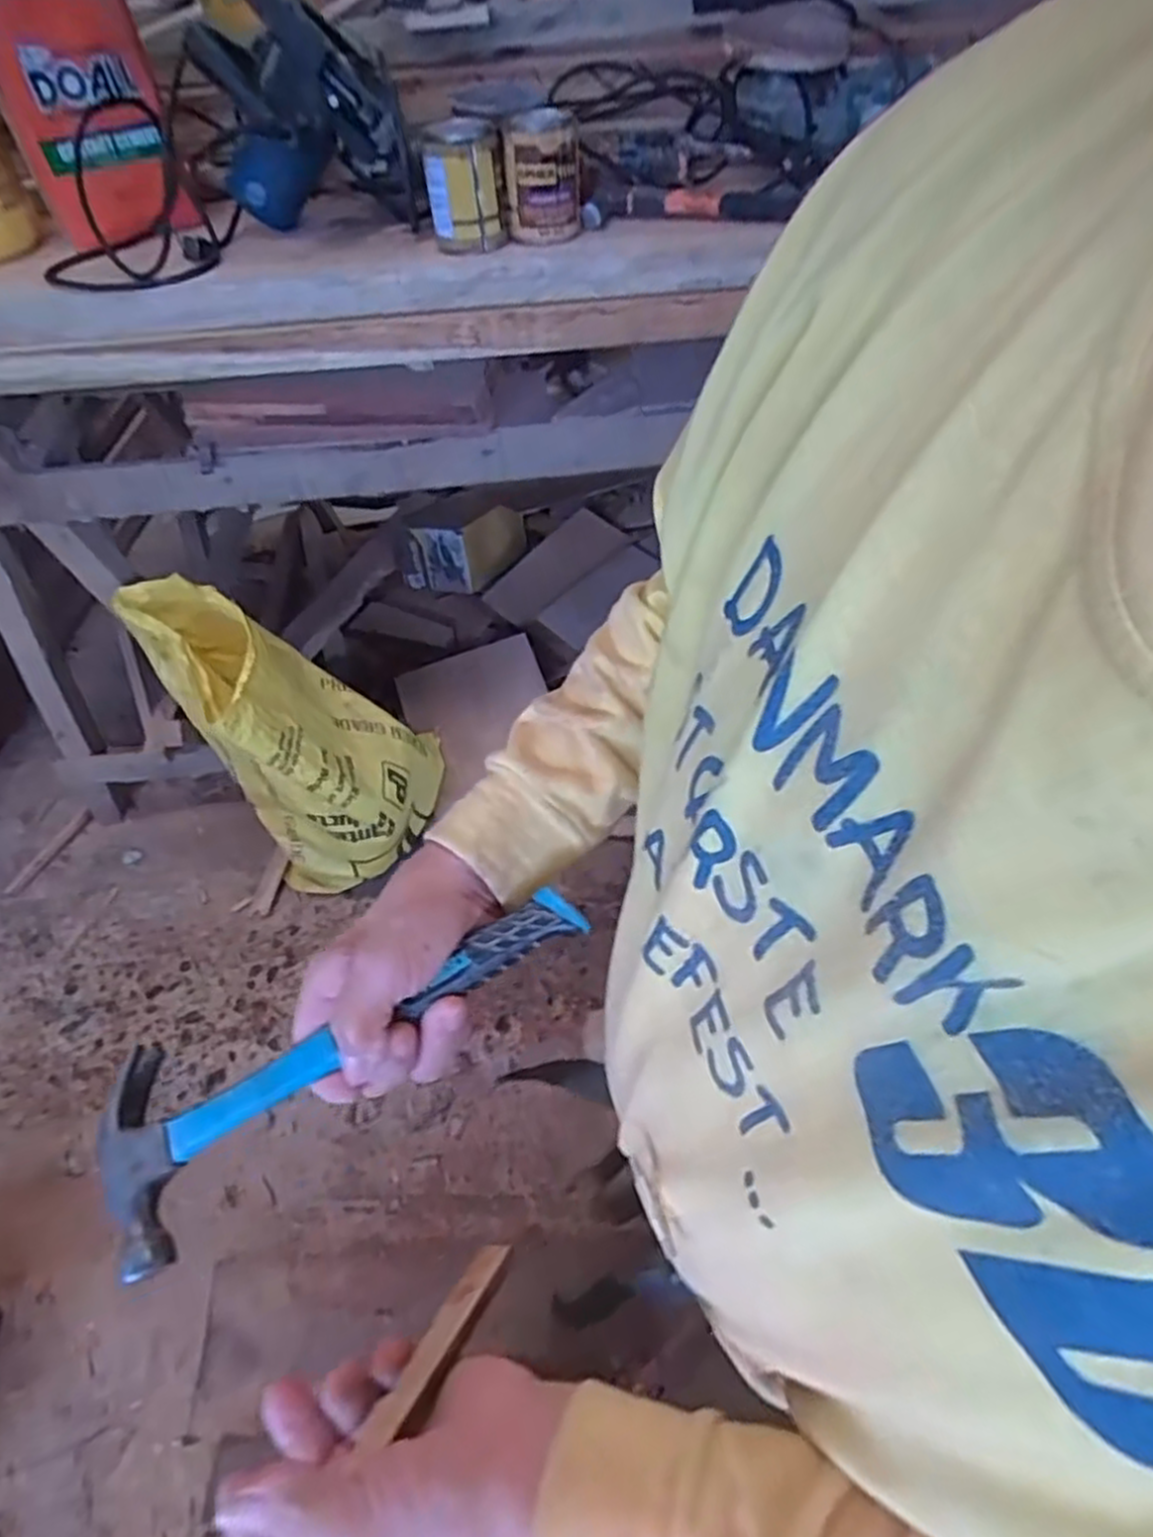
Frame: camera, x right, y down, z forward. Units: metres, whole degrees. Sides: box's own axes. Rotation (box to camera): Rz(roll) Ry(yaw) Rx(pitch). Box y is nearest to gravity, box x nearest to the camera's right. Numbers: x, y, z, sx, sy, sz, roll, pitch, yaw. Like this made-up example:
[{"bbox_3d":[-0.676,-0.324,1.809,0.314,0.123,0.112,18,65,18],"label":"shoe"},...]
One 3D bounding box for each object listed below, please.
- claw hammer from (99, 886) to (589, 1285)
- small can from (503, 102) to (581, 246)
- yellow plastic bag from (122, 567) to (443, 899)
[{"bbox_3d":[-0.118,0.139,0.394,0.268,0.022,0.097,-29,51,-1],"label":"claw hammer"},{"bbox_3d":[-0.039,-0.680,0.886,0.083,0.104,0.098,-6,49,1],"label":"small can"},{"bbox_3d":[-0.435,-0.056,1.366,0.374,0.532,0.380,-30,53,-19],"label":"yellow plastic bag"}]

